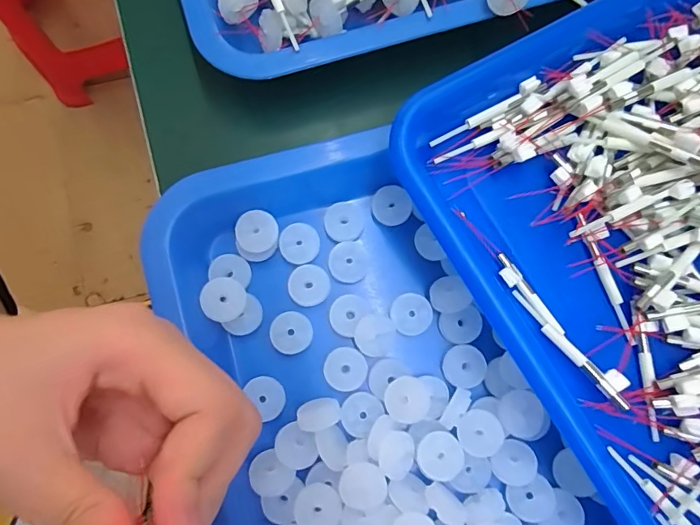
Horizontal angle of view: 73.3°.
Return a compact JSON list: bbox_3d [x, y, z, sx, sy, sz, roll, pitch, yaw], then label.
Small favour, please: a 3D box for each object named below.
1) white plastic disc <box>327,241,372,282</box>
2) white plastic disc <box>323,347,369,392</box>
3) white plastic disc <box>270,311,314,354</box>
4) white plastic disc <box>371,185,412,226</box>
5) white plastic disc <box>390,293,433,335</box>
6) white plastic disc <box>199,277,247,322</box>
[{"bbox_3d":[0.000,0.000,0.246,0.021,0.006,0.020,0,79,-1],"label":"white plastic disc"},{"bbox_3d":[-0.002,0.053,0.233,0.021,0.004,0.021,0,79,-1],"label":"white plastic disc"},{"bbox_3d":[-0.029,0.035,0.237,0.020,0.006,0.020,0,79,-1],"label":"white plastic disc"},{"bbox_3d":[0.022,-0.030,0.250,0.020,0.005,0.020,0,79,-1],"label":"white plastic disc"},{"bbox_3d":[0.031,0.026,0.239,0.020,0.006,0.020,0,79,-1],"label":"white plastic disc"},{"bbox_3d":[-0.062,0.018,0.231,0.021,0.004,0.021,1,89,-24],"label":"white plastic disc"}]

